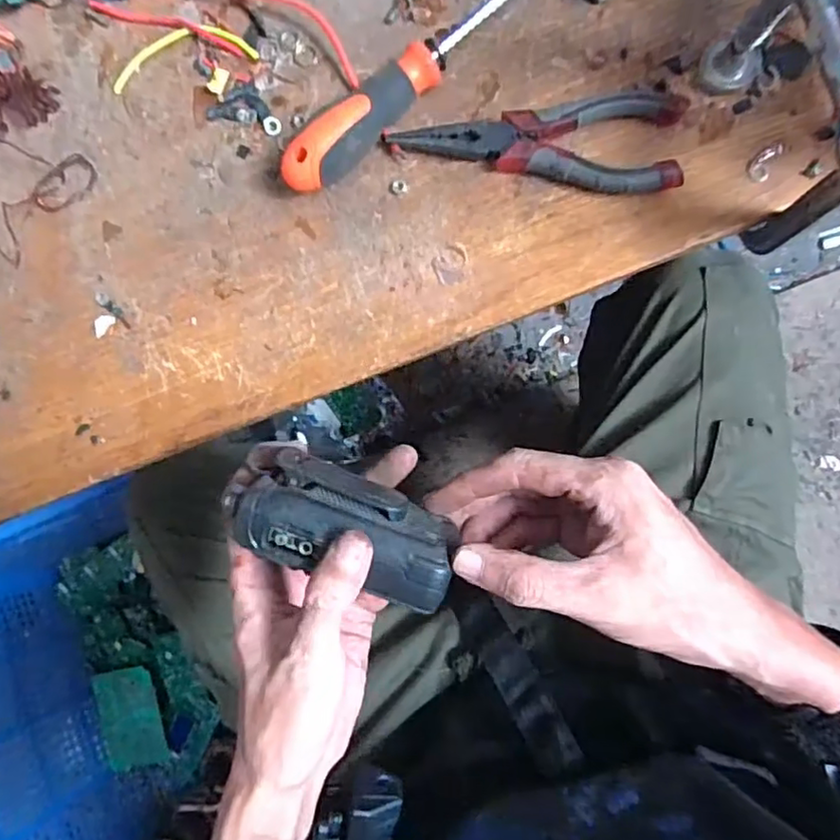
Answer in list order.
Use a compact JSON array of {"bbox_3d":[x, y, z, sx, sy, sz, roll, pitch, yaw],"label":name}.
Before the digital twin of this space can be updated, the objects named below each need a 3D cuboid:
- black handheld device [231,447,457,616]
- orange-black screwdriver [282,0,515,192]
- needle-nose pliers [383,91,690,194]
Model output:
[{"bbox_3d":[-0.031,0.048,0.276,0.093,0.032,0.044,19,92,3],"label":"black handheld device"},{"bbox_3d":[0.001,-0.196,0.335,0.192,0.033,0.027,-44,84,6],"label":"orange-black screwdriver"},{"bbox_3d":[0.063,-0.144,0.335,0.155,0.015,0.051,-4,89,8],"label":"needle-nose pliers"}]

